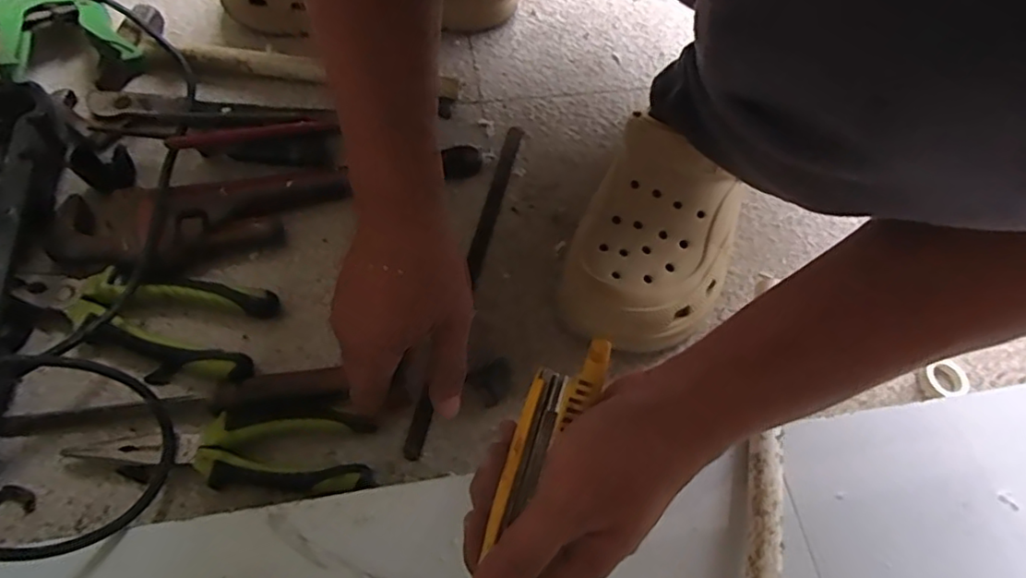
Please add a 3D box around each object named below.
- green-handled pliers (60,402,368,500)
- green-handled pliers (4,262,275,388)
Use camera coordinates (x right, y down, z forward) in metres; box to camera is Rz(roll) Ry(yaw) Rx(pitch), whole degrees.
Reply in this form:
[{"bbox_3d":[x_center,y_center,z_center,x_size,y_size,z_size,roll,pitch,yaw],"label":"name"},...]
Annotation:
[{"bbox_3d":[-0.186,0.101,0.394,0.182,0.017,0.057,5,64,-1],"label":"green-handled pliers"},{"bbox_3d":[-0.266,0.023,0.427,0.174,0.033,0.073,8,64,0],"label":"green-handled pliers"}]

